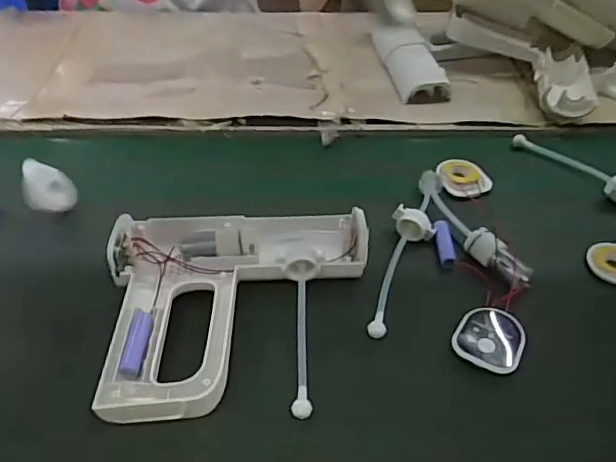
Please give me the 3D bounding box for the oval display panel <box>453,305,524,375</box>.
[{"bbox_3d":[0.143,0.082,0.442,0.052,0.011,0.060,23,48,20],"label":"oval display panel"}]

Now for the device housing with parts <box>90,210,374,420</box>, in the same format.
[{"bbox_3d":[-0.052,0.050,0.448,0.207,0.036,0.184,-3,44,-5],"label":"device housing with parts"}]

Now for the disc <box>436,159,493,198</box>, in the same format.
[{"bbox_3d":[0.161,-0.056,0.589,0.048,0.006,0.058,-14,46,-16],"label":"disc"}]

